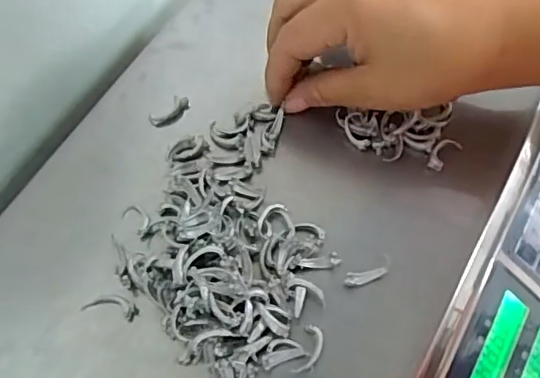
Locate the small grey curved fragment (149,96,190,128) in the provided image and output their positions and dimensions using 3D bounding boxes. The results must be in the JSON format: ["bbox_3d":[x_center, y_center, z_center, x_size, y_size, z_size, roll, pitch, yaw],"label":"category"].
[{"bbox_3d":[-0.056,-0.044,0.316,0.024,0.005,0.012,-38,66,-16],"label":"small grey curved fragment"}]

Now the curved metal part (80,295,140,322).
[{"bbox_3d":[-0.076,0.055,0.267,0.026,0.004,0.010,13,63,10],"label":"curved metal part"}]

